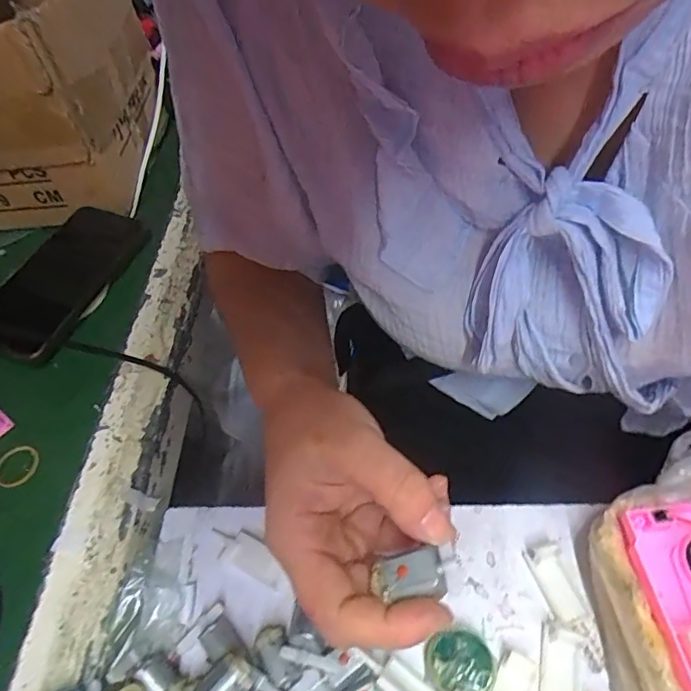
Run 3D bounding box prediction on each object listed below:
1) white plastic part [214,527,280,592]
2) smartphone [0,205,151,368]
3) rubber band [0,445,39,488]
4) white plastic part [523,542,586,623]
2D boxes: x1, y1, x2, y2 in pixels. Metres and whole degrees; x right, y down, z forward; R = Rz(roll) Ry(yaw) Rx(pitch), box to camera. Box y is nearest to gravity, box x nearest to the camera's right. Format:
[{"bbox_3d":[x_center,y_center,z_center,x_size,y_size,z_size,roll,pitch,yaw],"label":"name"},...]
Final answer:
[{"bbox_3d":[-0.060,0.125,0.306,0.052,0.010,0.019,19,56,20],"label":"white plastic part"},{"bbox_3d":[-0.248,-0.064,0.448,0.074,0.016,0.171,12,54,15],"label":"smartphone"},{"bbox_3d":[-0.229,0.084,0.356,0.029,0.007,0.029,30,55,22],"label":"rubber band"},{"bbox_3d":[0.117,0.129,0.284,0.018,0.014,0.041,-14,52,-5],"label":"white plastic part"}]

